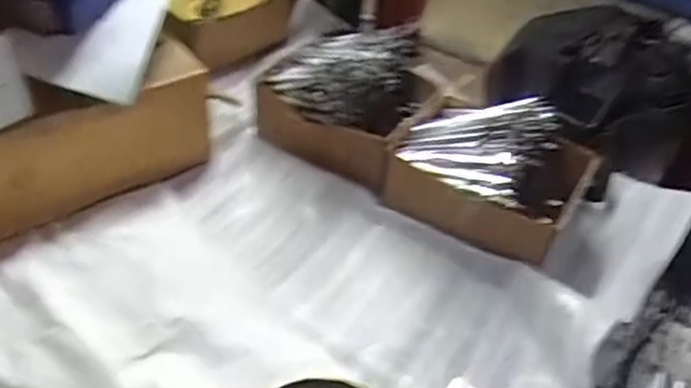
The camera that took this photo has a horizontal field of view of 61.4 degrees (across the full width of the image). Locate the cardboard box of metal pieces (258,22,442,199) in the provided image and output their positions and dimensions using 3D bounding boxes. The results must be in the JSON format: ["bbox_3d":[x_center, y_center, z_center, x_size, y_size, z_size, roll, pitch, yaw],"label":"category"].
[{"bbox_3d":[0.003,-0.102,0.584,0.150,0.117,0.140,25,46,19],"label":"cardboard box of metal pieces"}]

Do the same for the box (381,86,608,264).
[{"bbox_3d":[0.130,-0.023,0.532,0.167,0.098,0.131,24,45,18],"label":"box"}]

